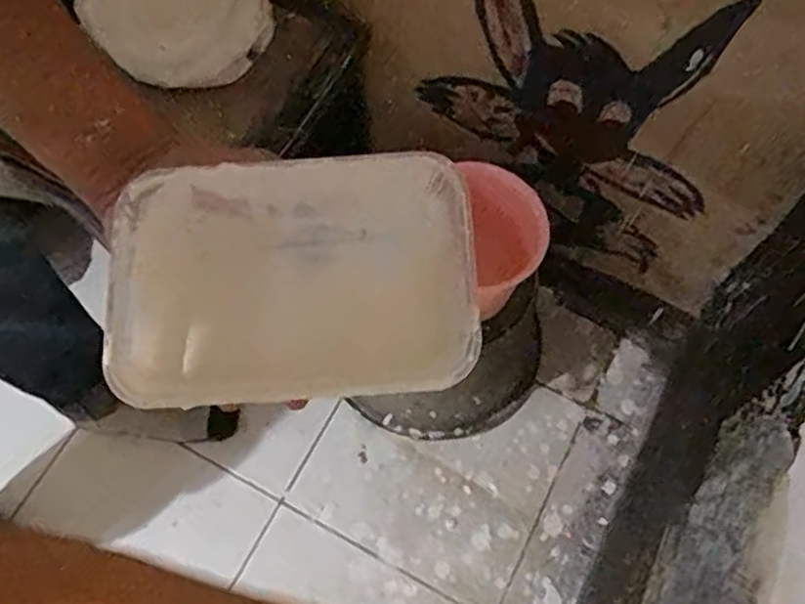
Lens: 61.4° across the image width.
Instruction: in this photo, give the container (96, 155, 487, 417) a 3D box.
[{"bbox_3d":[-0.053,-0.010,0.338,0.168,0.053,0.119,-1,67,1],"label":"container"}]

